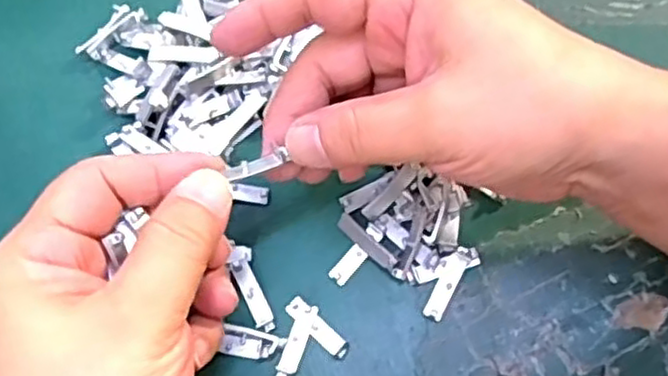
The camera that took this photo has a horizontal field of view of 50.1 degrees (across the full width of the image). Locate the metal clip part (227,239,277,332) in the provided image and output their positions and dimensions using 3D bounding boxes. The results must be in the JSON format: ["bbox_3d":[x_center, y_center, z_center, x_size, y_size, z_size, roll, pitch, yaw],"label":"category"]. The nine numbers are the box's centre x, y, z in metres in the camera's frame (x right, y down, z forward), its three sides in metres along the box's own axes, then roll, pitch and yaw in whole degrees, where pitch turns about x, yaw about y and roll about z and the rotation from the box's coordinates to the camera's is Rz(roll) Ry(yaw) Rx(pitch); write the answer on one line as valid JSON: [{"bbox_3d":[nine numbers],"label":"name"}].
[{"bbox_3d":[-0.031,0.038,0.273,0.008,0.006,0.034,-19,71,-5],"label":"metal clip part"}]

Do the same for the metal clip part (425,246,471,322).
[{"bbox_3d":[0.043,0.036,0.273,0.008,0.006,0.029,27,74,11],"label":"metal clip part"}]

